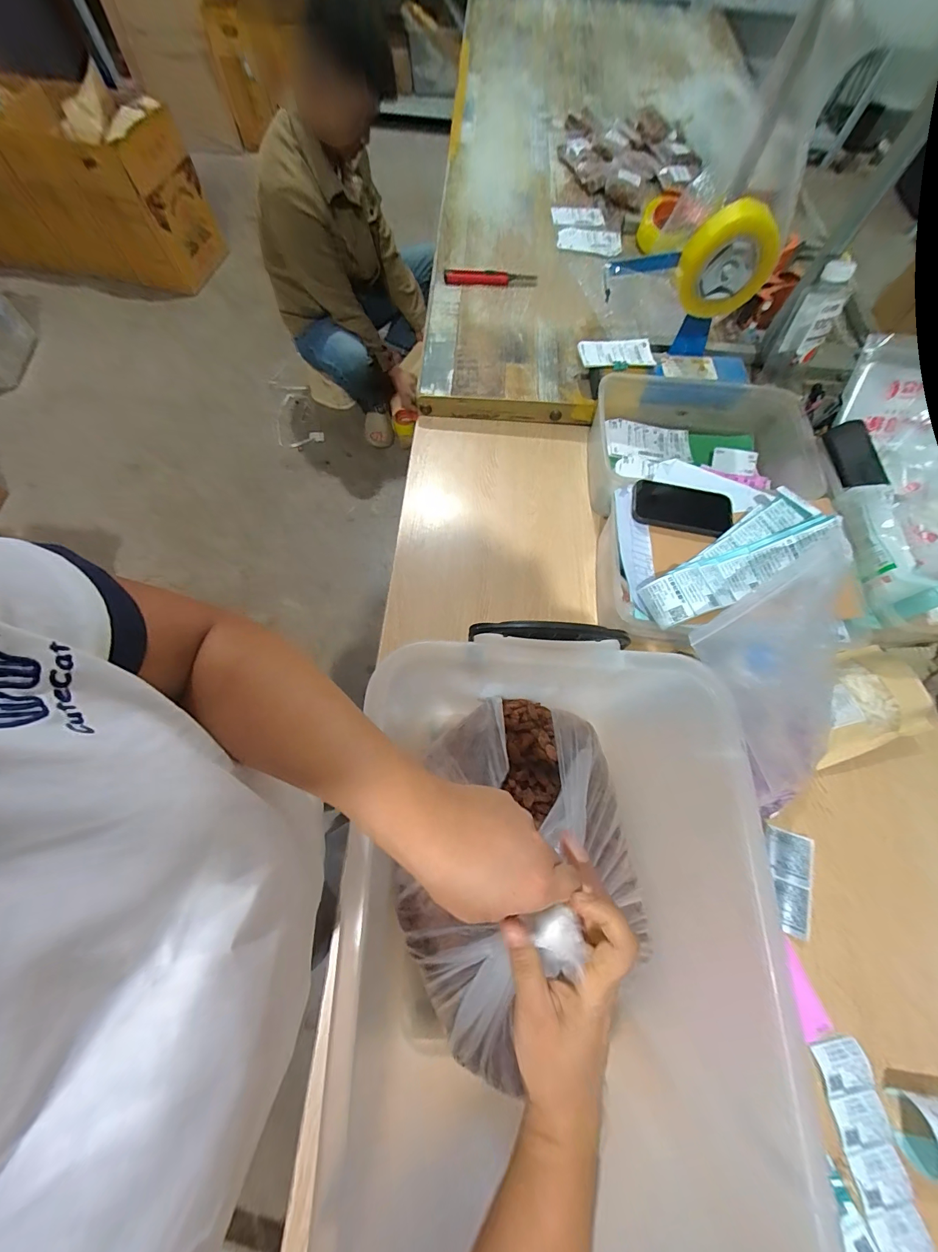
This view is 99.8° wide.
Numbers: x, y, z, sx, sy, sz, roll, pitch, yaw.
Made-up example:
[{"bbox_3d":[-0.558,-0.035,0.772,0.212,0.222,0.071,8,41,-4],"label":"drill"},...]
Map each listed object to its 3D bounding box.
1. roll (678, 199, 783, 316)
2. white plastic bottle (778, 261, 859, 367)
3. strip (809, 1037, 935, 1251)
[{"bbox_3d":[0.386,-0.550,0.598,0.128,0.123,0.050,-2,70,-3],"label":"roll"},{"bbox_3d":[0.584,-0.523,0.662,0.043,0.133,0.054,-5,47,-4],"label":"white plastic bottle"},{"bbox_3d":[0.463,0.667,0.407,0.061,0.019,0.367,-6,70,-4],"label":"strip"}]

